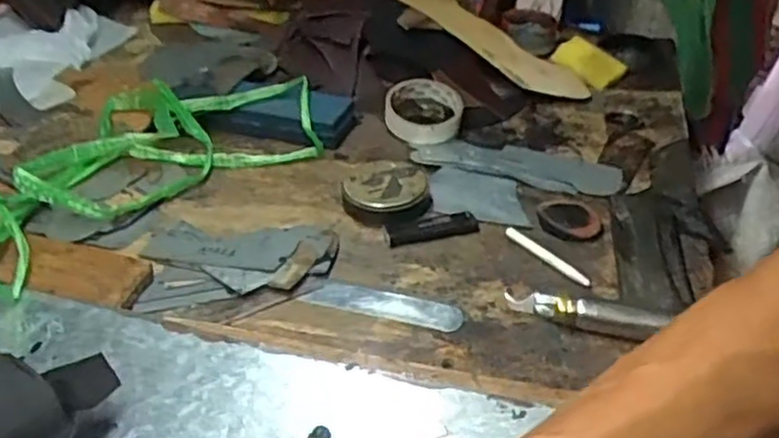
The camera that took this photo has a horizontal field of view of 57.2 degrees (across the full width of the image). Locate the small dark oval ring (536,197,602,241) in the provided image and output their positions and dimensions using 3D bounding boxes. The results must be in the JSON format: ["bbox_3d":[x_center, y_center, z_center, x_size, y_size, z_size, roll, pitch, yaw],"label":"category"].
[{"bbox_3d":[0.156,-0.003,0.632,0.052,0.007,0.061,-5,38,-11],"label":"small dark oval ring"}]

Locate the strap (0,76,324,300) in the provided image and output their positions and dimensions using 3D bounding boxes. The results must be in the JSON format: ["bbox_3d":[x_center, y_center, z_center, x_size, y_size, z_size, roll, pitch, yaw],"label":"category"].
[{"bbox_3d":[-0.248,-0.069,0.683,0.228,0.046,0.387,27,43,29],"label":"strap"}]

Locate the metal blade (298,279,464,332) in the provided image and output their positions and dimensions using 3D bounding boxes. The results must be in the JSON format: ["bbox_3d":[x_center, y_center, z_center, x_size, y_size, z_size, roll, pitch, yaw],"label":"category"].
[{"bbox_3d":[-0.005,0.066,0.546,0.120,0.004,0.029,10,42,15],"label":"metal blade"}]

